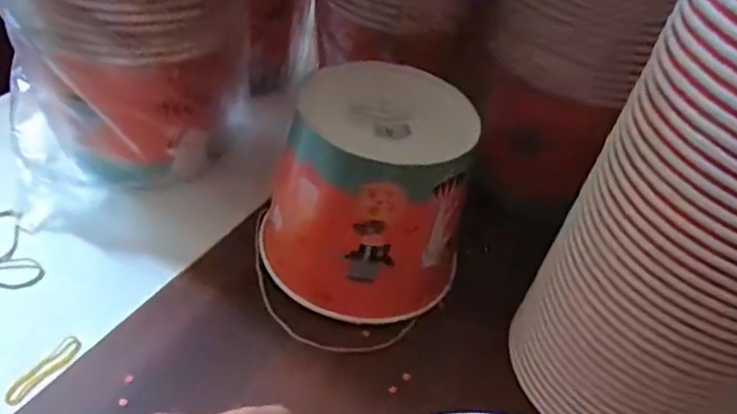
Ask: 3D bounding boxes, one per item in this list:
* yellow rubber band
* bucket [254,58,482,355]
[{"bbox_3d":[-0.207,0.104,0.395,0.013,0.004,0.054,25,44,15],"label":"yellow rubber band"},{"bbox_3d":[0.000,-0.005,0.448,0.131,0.137,0.139,6,42,-5],"label":"bucket"}]

